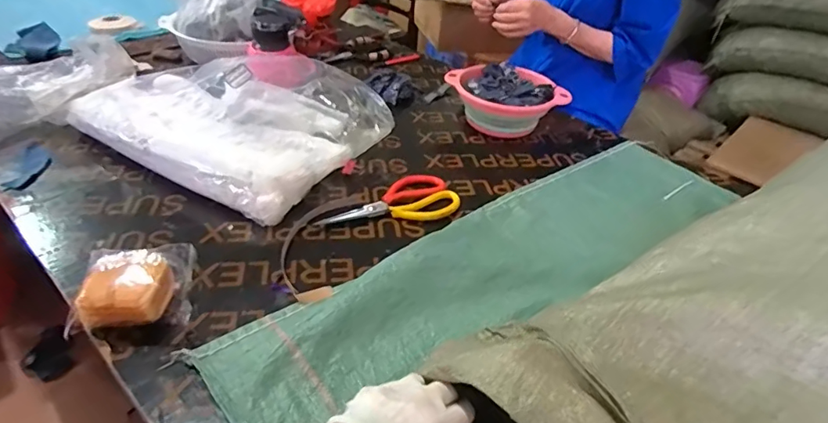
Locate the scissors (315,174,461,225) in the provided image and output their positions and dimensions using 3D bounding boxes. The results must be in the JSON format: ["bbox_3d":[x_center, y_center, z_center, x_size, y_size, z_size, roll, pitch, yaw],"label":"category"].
[{"bbox_3d":[-0.033,-0.007,0.737,0.200,0.014,0.094,-19,43,-29],"label":"scissors"}]

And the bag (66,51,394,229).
[{"bbox_3d":[-0.290,-0.171,0.855,0.415,0.101,0.355,20,39,19],"label":"bag"}]

